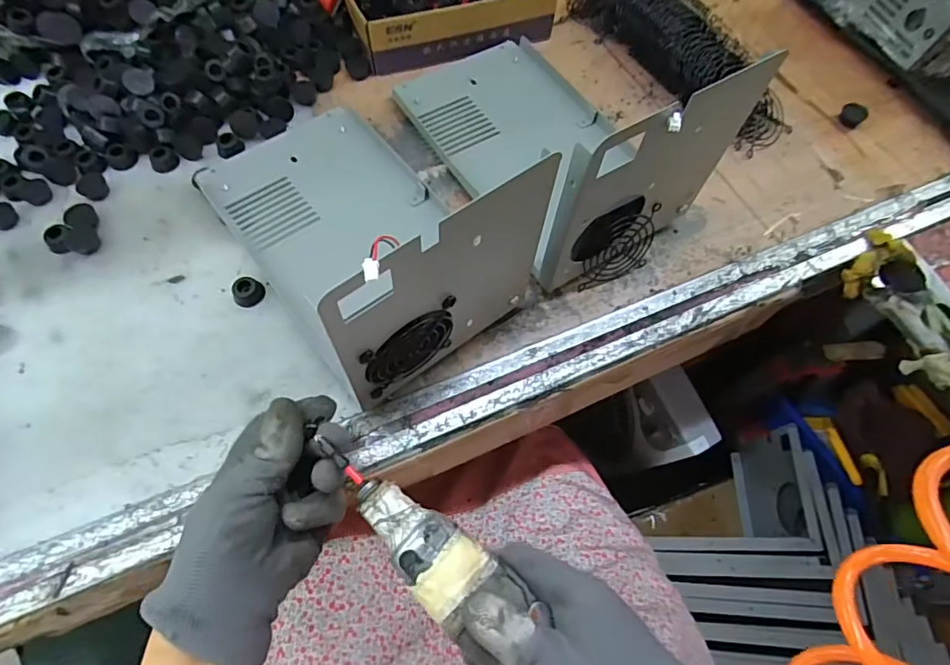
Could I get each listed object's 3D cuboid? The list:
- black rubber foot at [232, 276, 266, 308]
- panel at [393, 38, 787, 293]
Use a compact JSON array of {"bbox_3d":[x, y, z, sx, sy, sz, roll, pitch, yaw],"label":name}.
[{"bbox_3d":[-0.185,-0.033,0.422,0.024,0.010,0.025,0,64,0],"label":"black rubber foot"},{"bbox_3d":[0.056,-0.195,0.418,0.151,0.165,0.274,-30,68,-14],"label":"panel"}]

